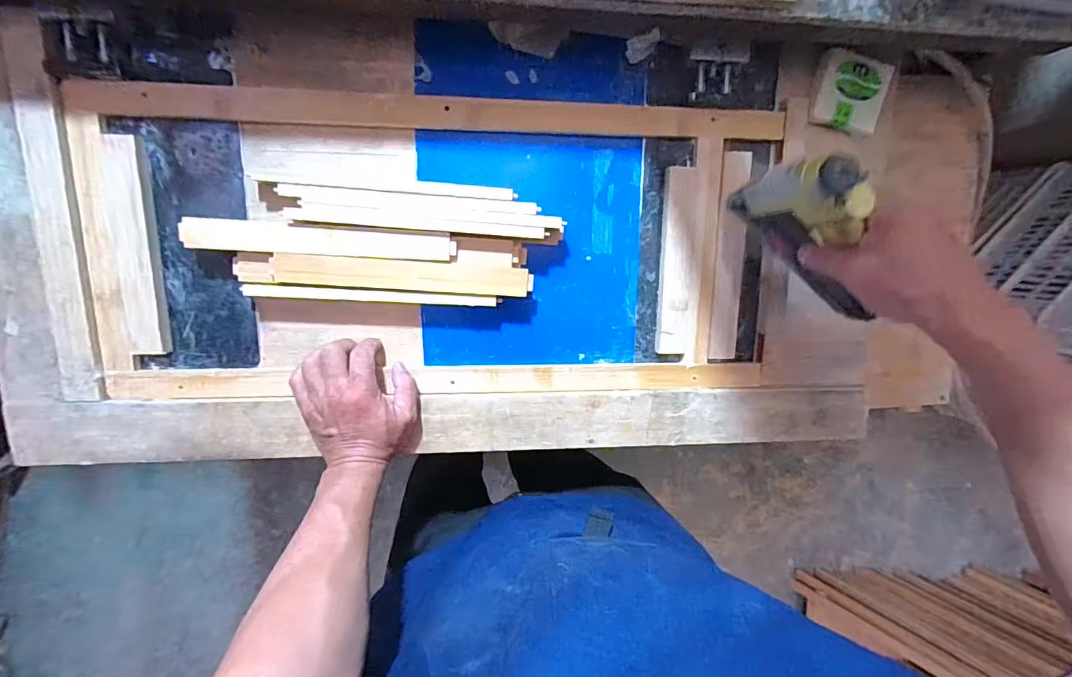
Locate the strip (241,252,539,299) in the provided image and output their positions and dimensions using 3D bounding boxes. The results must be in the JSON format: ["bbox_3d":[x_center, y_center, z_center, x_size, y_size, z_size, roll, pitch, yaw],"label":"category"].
[{"bbox_3d":[-0.149,-0.064,0.466,0.285,0.008,0.030,3,106,-7],"label":"strip"}]

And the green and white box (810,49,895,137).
[{"bbox_3d":[0.335,-0.261,0.494,0.082,0.019,0.072,6,97,-7],"label":"green and white box"}]

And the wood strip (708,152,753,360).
[{"bbox_3d":[0.214,-0.087,0.511,0.034,0.014,0.221,-2,98,-6],"label":"wood strip"}]

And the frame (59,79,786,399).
[{"bbox_3d":[-0.090,-0.090,0.477,0.682,0.012,0.302,-1,98,-6],"label":"frame"}]

